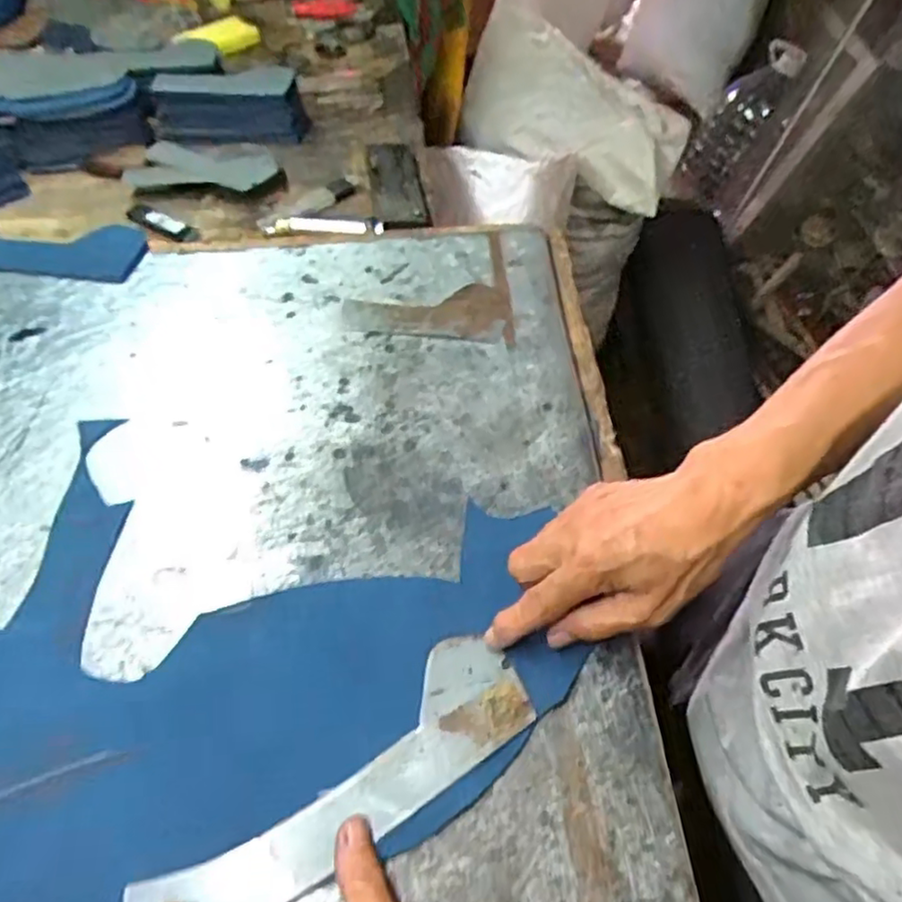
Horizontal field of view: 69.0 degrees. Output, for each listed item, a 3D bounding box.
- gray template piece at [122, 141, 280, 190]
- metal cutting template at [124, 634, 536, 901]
[{"bbox_3d":[-0.258,-0.295,0.674,0.149,0.008,0.068,-2,55,-3],"label":"gray template piece"},{"bbox_3d":[-0.054,0.182,0.349,0.220,0.008,0.062,-33,62,-22],"label":"metal cutting template"}]

